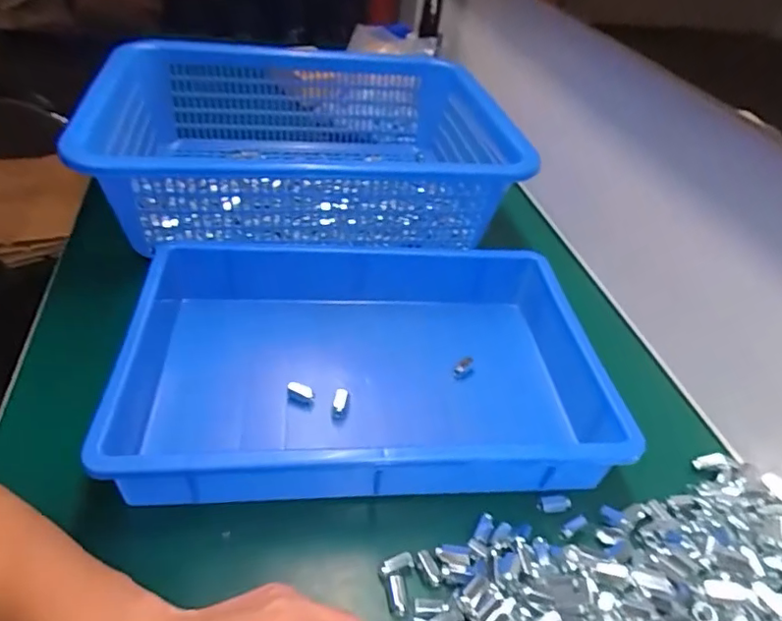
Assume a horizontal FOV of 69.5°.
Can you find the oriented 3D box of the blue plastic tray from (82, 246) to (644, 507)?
[{"bbox_3d":[-0.027,0.036,0.460,0.379,0.062,0.240,1,41,-8],"label":"blue plastic tray"}]

